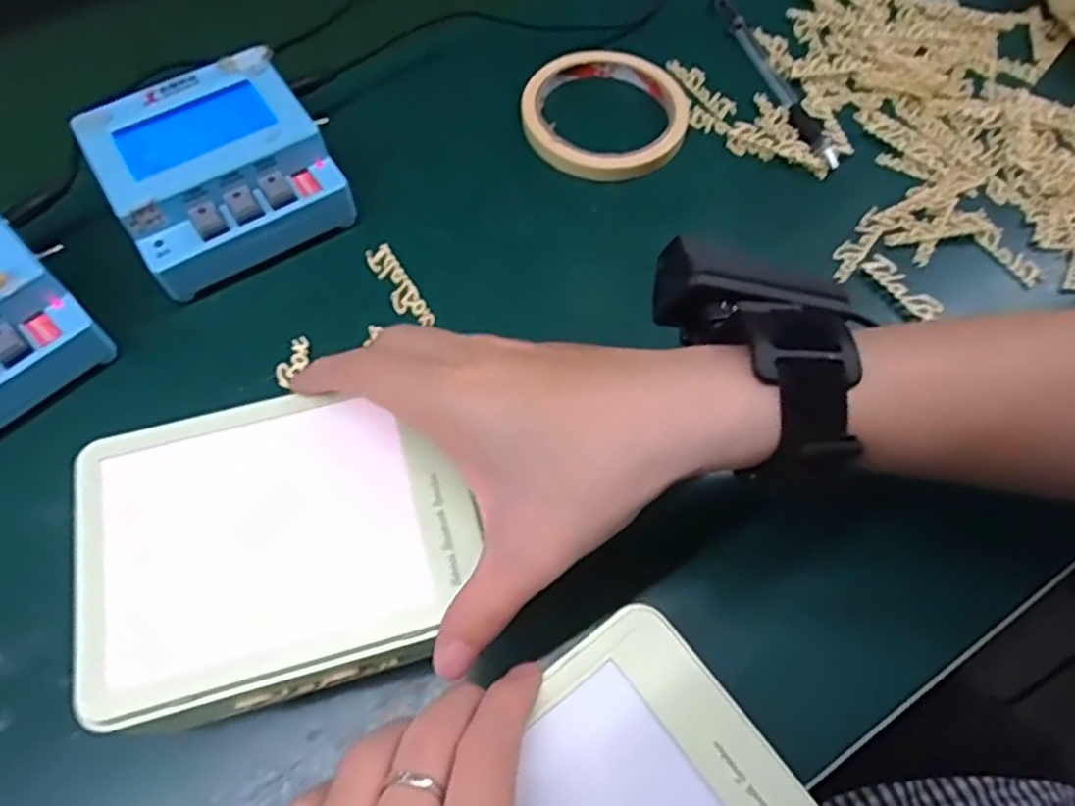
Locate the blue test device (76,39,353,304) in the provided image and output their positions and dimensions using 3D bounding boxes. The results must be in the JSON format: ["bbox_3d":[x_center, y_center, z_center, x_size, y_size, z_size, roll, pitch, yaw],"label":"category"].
[{"bbox_3d":[-0.162,-0.114,0.368,0.103,0.060,0.102,-29,66,-15],"label":"blue test device"}]

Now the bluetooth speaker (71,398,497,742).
[{"bbox_3d":[-0.091,0.047,0.252,0.130,0.022,0.106,-15,57,-6],"label":"bluetooth speaker"}]

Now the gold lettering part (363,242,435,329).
[{"bbox_3d":[-0.071,-0.059,0.360,0.014,0.004,0.055,-29,67,-14],"label":"gold lettering part"}]

